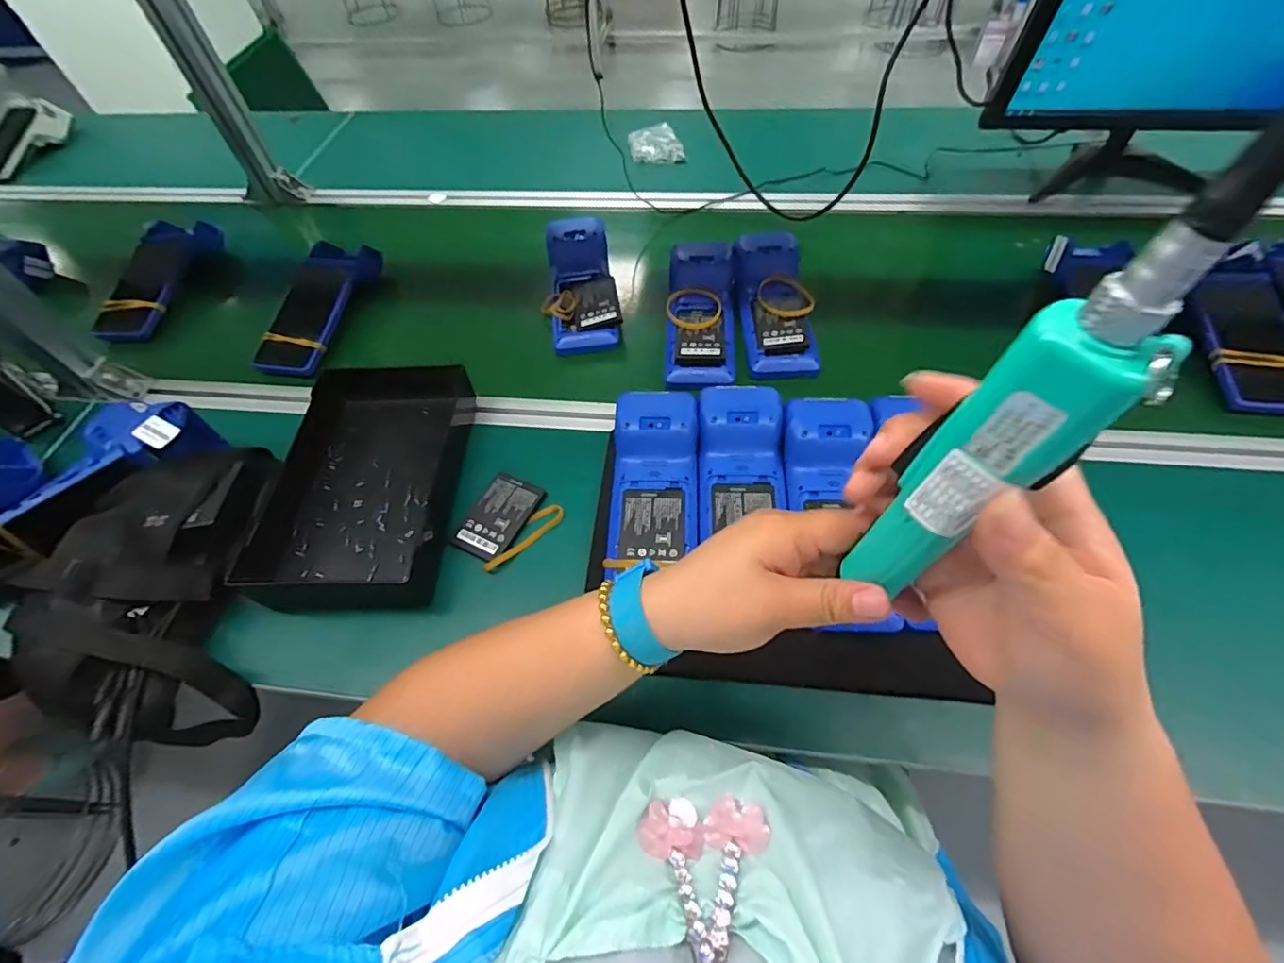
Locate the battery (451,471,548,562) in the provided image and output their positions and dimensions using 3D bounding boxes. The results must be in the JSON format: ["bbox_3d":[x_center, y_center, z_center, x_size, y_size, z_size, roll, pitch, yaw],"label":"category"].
[{"bbox_3d":[-0.141,0.034,0.548,0.057,0.013,0.088,21,60,16],"label":"battery"}]

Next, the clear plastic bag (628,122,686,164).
[{"bbox_3d":[0.022,-0.576,0.943,0.086,0.024,0.109,-10,56,-3],"label":"clear plastic bag"}]

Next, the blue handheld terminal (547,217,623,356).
[{"bbox_3d":[-0.078,-0.261,0.723,0.090,0.054,0.220,-7,56,-1],"label":"blue handheld terminal"}]

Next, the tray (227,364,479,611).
[{"bbox_3d":[-0.275,-0.010,0.560,0.173,0.045,0.276,-3,56,2],"label":"tray"}]

